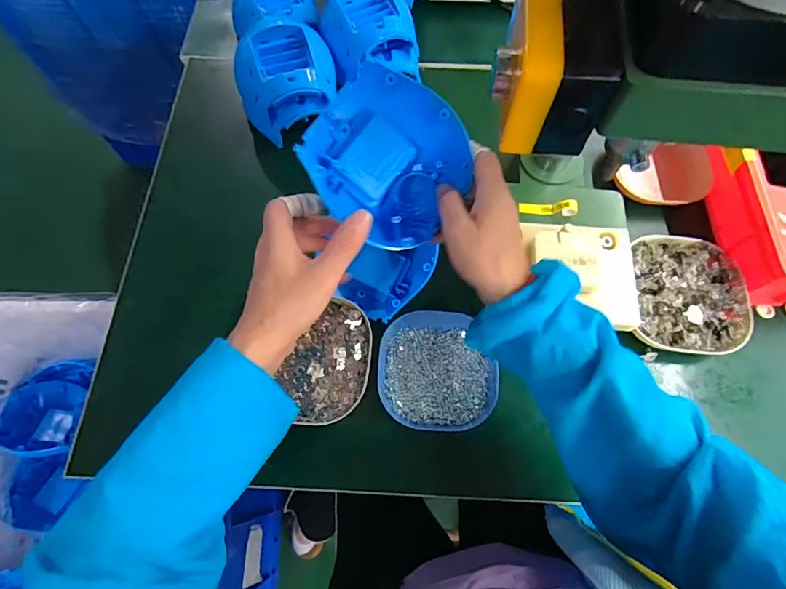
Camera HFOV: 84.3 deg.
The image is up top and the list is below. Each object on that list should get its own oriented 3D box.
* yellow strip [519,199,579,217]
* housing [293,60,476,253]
[{"bbox_3d":[0.182,-0.102,0.504,0.064,0.019,0.013,5,68,2],"label":"yellow strip"},{"bbox_3d":[0.000,-0.112,0.386,0.143,0.060,0.143,-5,105,-17],"label":"housing"}]

